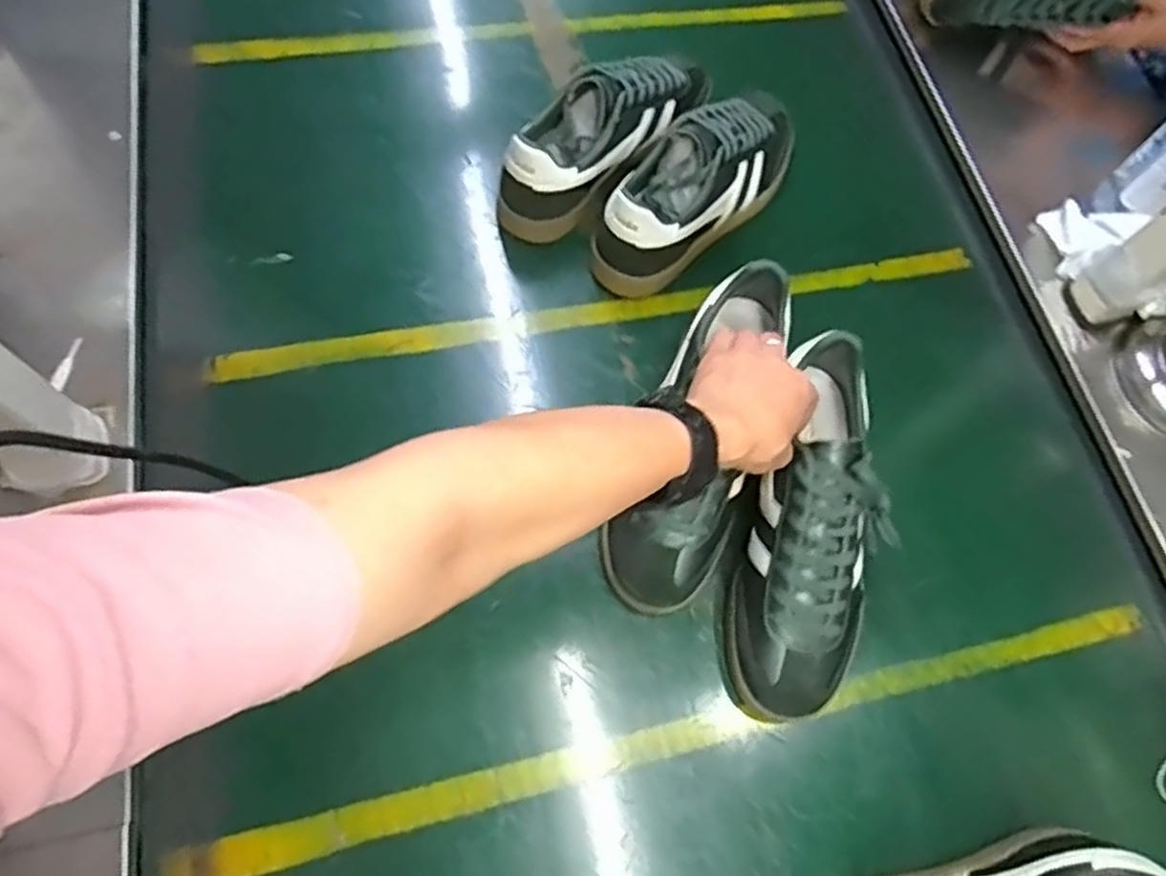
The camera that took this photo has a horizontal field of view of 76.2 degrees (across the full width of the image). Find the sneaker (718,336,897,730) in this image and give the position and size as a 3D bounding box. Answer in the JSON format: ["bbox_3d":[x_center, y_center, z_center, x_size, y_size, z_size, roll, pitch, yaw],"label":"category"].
[{"bbox_3d":[0.168,0.064,0.541,0.094,0.086,0.271,15,80,3],"label":"sneaker"}]

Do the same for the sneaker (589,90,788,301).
[{"bbox_3d":[0.111,-0.235,0.663,0.091,0.095,0.257,41,68,10],"label":"sneaker"}]

